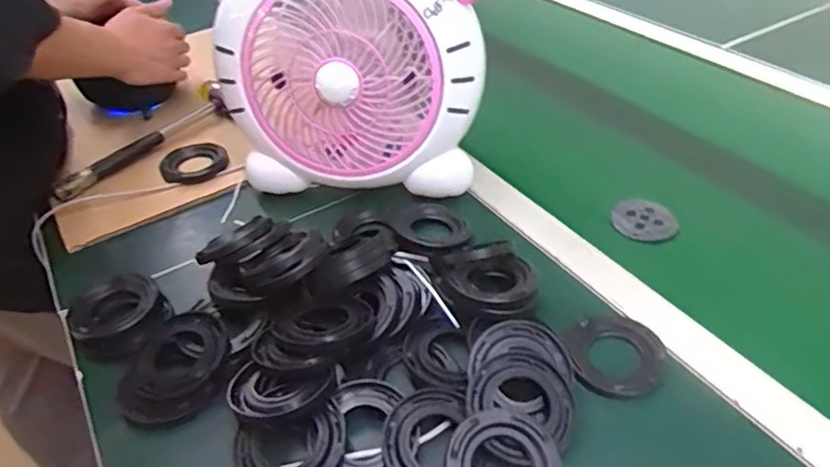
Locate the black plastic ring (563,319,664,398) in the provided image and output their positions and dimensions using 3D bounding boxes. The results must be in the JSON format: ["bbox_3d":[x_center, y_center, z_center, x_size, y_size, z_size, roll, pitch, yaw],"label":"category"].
[{"bbox_3d":[0.152,0.092,0.466,0.071,0.012,0.072,-3,40,3],"label":"black plastic ring"}]

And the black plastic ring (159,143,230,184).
[{"bbox_3d":[-0.251,-0.083,0.696,0.072,0.014,0.072,-3,40,3],"label":"black plastic ring"}]

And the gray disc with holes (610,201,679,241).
[{"bbox_3d":[0.226,-0.014,0.600,0.058,0.011,0.054,-3,40,3],"label":"gray disc with holes"}]

